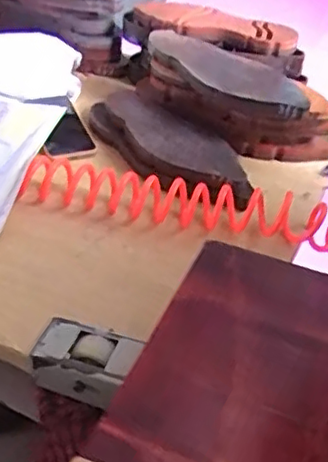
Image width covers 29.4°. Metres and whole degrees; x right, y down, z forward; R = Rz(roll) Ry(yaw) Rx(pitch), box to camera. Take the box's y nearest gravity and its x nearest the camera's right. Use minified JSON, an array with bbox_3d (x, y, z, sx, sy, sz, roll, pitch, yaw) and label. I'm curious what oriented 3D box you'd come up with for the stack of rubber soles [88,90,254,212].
[{"bbox_3d":[0.000,-0.121,0.881,0.127,0.043,0.292,-21,46,-27],"label":"stack of rubber soles"}]

